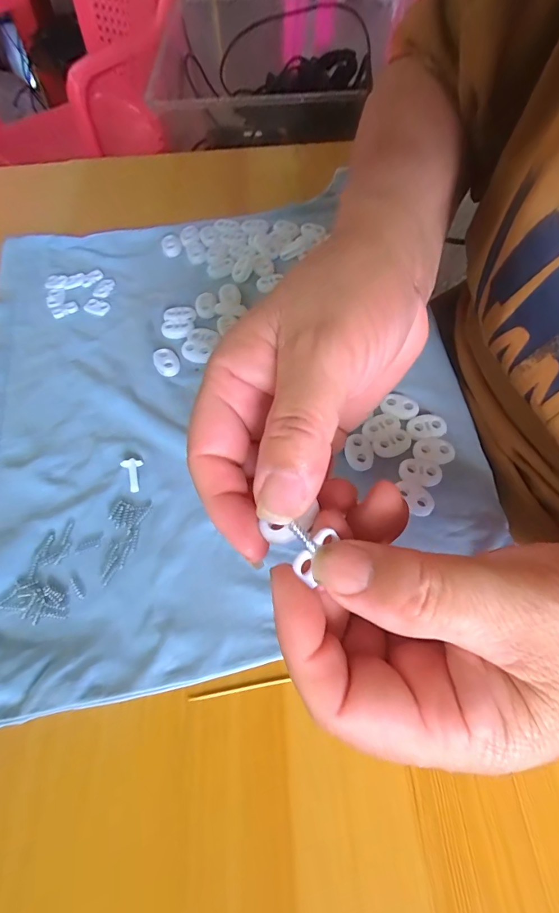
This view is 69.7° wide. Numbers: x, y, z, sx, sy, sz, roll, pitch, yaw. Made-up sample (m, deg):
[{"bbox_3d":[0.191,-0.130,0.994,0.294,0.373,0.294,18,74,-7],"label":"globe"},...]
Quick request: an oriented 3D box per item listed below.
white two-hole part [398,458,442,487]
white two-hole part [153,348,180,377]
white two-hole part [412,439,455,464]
[{"bbox_3d":[0.076,0.008,0.217,0.022,0.004,0.015,13,63,9],"label":"white two-hole part"},{"bbox_3d":[-0.073,-0.061,0.260,0.015,0.005,0.021,-27,64,-11],"label":"white two-hole part"},{"bbox_3d":[0.086,-0.004,0.224,0.022,0.004,0.014,0,62,2],"label":"white two-hole part"}]

